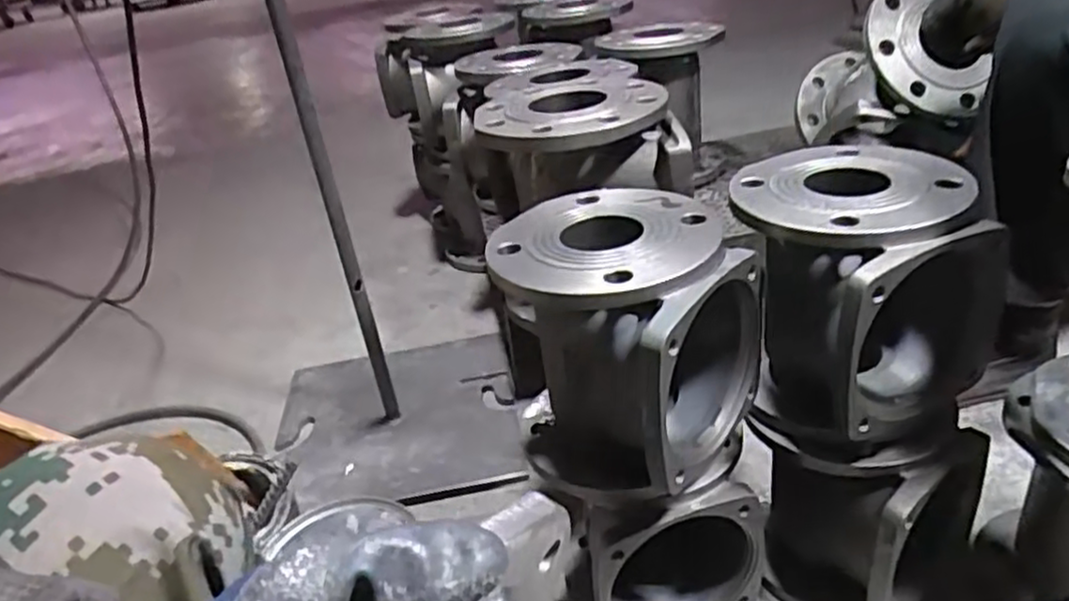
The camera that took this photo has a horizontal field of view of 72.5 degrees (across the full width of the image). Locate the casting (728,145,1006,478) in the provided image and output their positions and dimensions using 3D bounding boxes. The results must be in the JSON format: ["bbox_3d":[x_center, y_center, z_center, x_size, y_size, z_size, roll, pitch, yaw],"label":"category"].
[{"bbox_3d":[0.261,0.003,0.618,0.164,0.215,0.189,-23,34,-26],"label":"casting"}]

